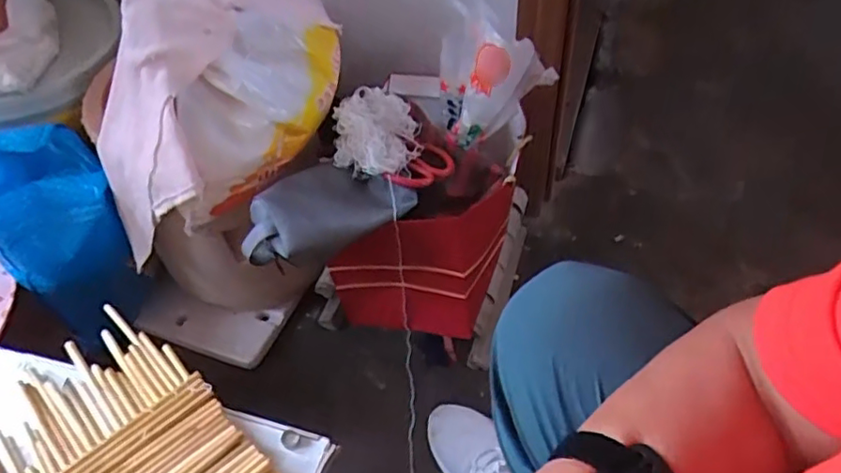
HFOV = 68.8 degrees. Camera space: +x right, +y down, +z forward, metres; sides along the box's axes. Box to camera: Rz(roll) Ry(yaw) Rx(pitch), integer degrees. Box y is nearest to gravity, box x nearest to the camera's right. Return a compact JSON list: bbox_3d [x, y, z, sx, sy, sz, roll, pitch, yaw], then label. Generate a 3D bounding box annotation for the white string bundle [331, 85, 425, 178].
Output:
[{"bbox_3d":[-0.053,-0.130,0.727,0.100,0.060,0.137,-6,49,-1],"label":"white string bundle"}]

